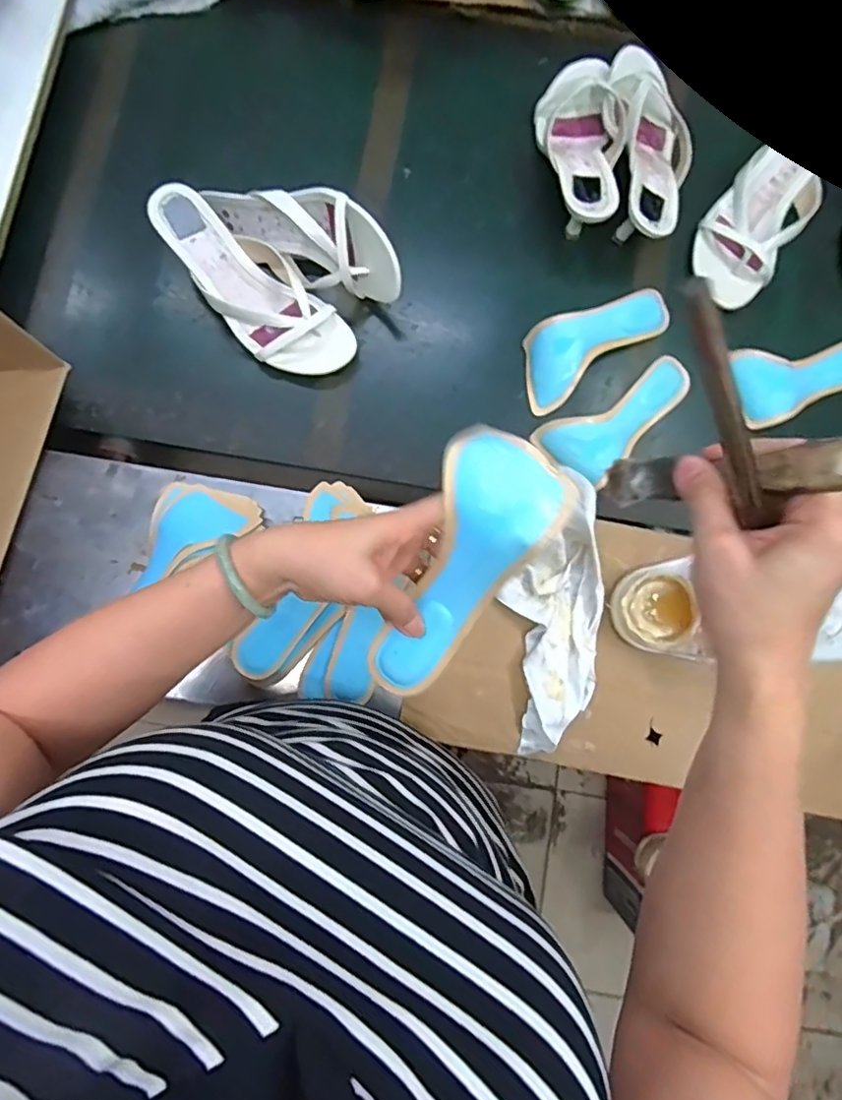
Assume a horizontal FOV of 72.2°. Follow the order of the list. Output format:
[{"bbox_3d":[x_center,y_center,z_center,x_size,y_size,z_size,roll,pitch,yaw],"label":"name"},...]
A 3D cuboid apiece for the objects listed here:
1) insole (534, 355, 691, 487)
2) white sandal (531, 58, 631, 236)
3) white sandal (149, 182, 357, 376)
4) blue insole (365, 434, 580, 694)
[{"bbox_3d":[0.219,-0.155,0.635,0.185,0.018,0.090,-43,81,-9],"label":"insole"},{"bbox_3d":[0.182,-0.476,0.675,0.096,0.070,0.242,7,81,0],"label":"white sandal"},{"bbox_3d":[-0.184,-0.287,0.628,0.098,0.058,0.247,-44,84,-7],"label":"white sandal"},{"bbox_3d":[0.022,0.017,0.380,0.077,0.041,0.184,31,112,6],"label":"blue insole"}]

